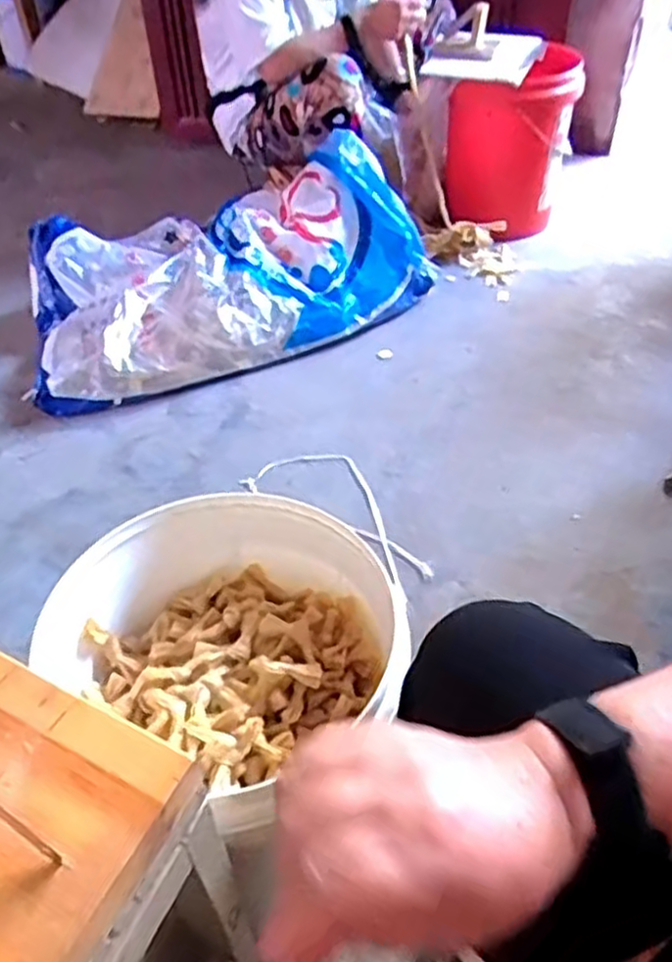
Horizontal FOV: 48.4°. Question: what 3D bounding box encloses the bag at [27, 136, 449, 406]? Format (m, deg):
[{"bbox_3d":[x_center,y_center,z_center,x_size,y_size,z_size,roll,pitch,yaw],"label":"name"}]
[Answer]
[{"bbox_3d":[-0.193,-0.403,1.429,0.774,0.264,0.364,-14,45,-12],"label":"bag"}]

